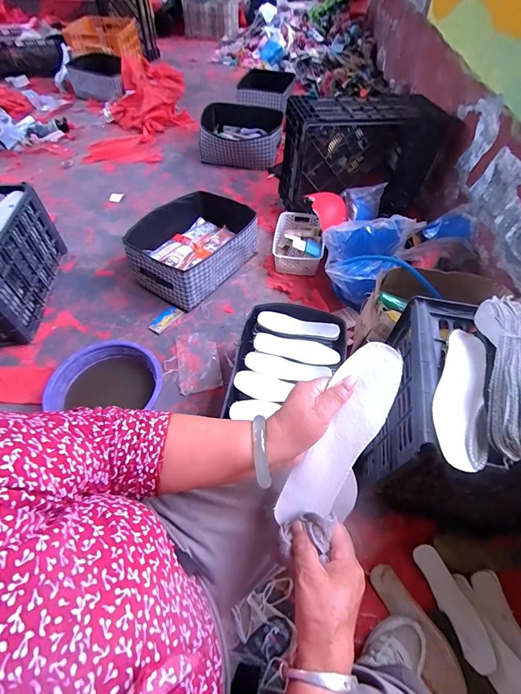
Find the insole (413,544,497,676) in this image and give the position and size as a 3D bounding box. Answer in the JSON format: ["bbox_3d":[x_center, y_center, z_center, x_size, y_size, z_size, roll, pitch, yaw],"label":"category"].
[{"bbox_3d":[0.396,0.526,0.652,0.059,0.013,0.209,-32,59,12],"label":"insole"}]

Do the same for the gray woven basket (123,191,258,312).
[{"bbox_3d":[-0.239,-0.383,1.197,0.337,0.183,0.452,32,60,19],"label":"gray woven basket"}]

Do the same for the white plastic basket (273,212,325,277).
[{"bbox_3d":[0.155,-0.428,1.301,0.196,0.106,0.297,8,56,4],"label":"white plastic basket"}]

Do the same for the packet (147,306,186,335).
[{"bbox_3d":[-0.328,-0.094,1.101,0.056,0.016,0.121,33,61,19],"label":"packet"}]

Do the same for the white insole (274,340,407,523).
[{"bbox_3d":[0.084,0.097,0.346,0.063,0.006,0.218,30,91,18],"label":"white insole"}]

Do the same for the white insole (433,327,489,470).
[{"bbox_3d":[0.277,0.058,0.438,0.064,0.016,0.223,18,57,11],"label":"white insole"}]

